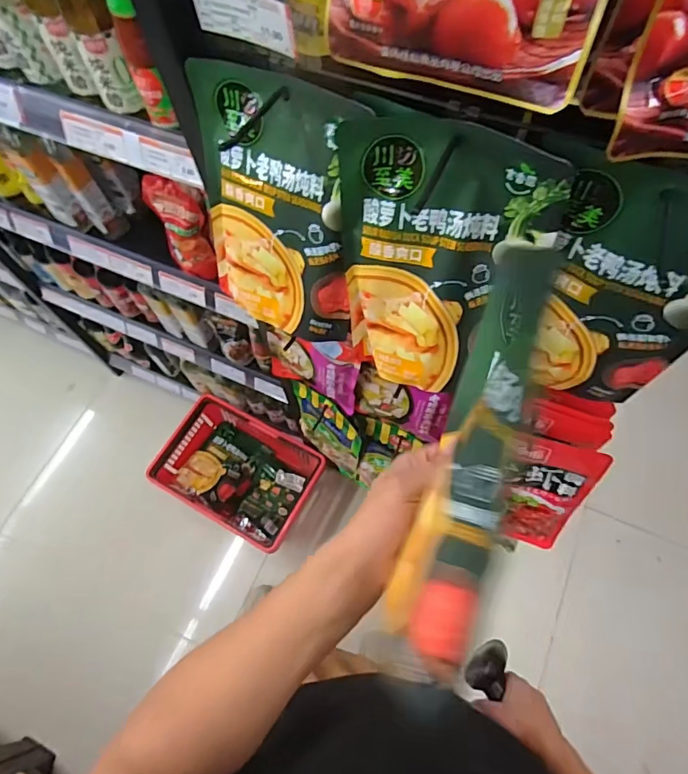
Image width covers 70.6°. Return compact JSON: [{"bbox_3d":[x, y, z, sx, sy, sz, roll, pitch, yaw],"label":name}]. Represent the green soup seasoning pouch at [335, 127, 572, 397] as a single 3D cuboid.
[{"bbox_3d":[0.082,-0.101,0.444,0.176,0.243,0.029,16,40,17],"label":"green soup seasoning pouch"}]

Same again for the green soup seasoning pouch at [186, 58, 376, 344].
[{"bbox_3d":[-0.069,-0.168,0.492,0.172,0.254,0.026,25,46,14],"label":"green soup seasoning pouch"}]

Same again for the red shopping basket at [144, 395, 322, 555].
[{"bbox_3d":[-0.288,0.250,1.412,0.413,0.180,0.305,26,69,13],"label":"red shopping basket"}]

